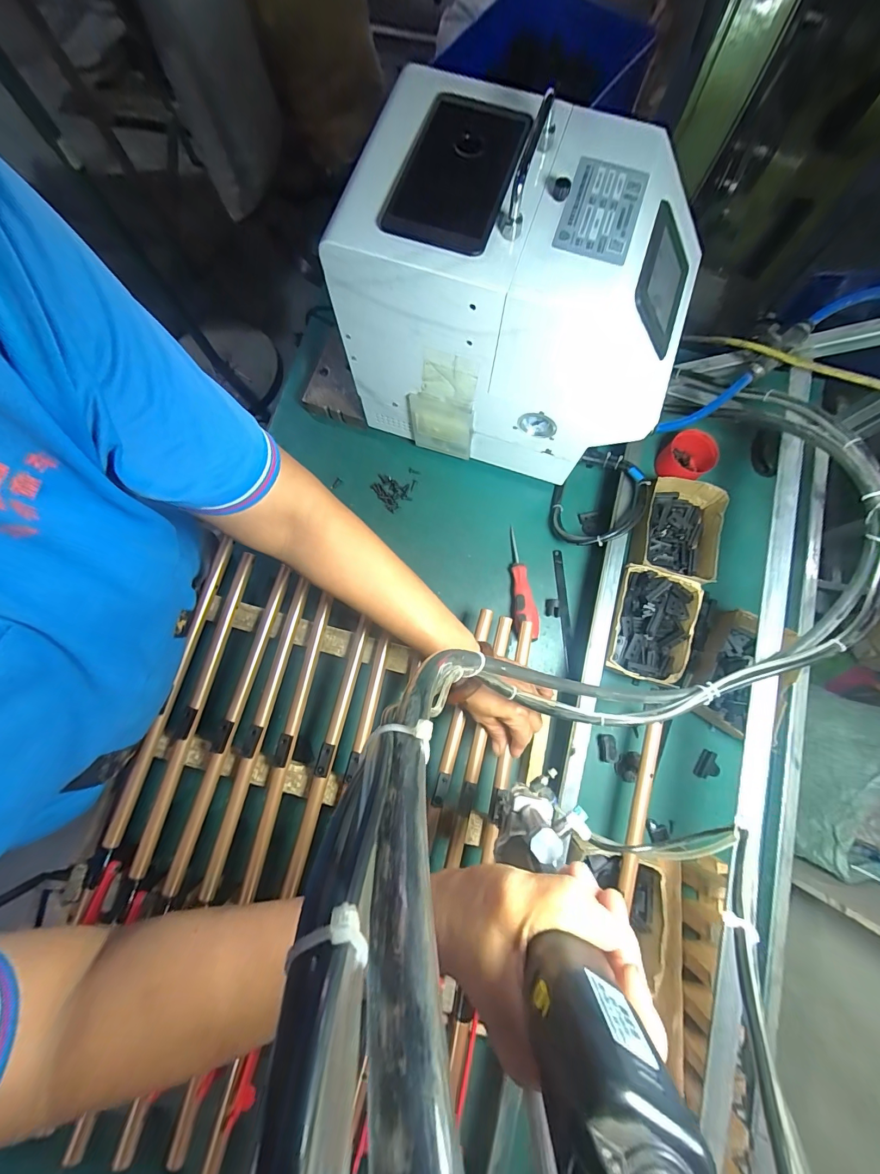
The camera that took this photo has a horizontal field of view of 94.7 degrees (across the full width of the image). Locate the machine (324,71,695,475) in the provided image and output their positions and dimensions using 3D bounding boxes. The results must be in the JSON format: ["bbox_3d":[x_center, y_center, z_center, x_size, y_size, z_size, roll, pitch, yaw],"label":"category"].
[{"bbox_3d":[0.076,-0.309,0.483,0.327,0.302,0.219,17,80,3],"label":"machine"}]

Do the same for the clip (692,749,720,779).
[{"bbox_3d":[0.343,0.228,0.518,0.026,0.006,0.035,25,80,4],"label":"clip"}]

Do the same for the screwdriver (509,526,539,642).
[{"bbox_3d":[0.114,-0.004,0.556,0.031,0.028,0.153,-2,79,-1],"label":"screwdriver"}]

